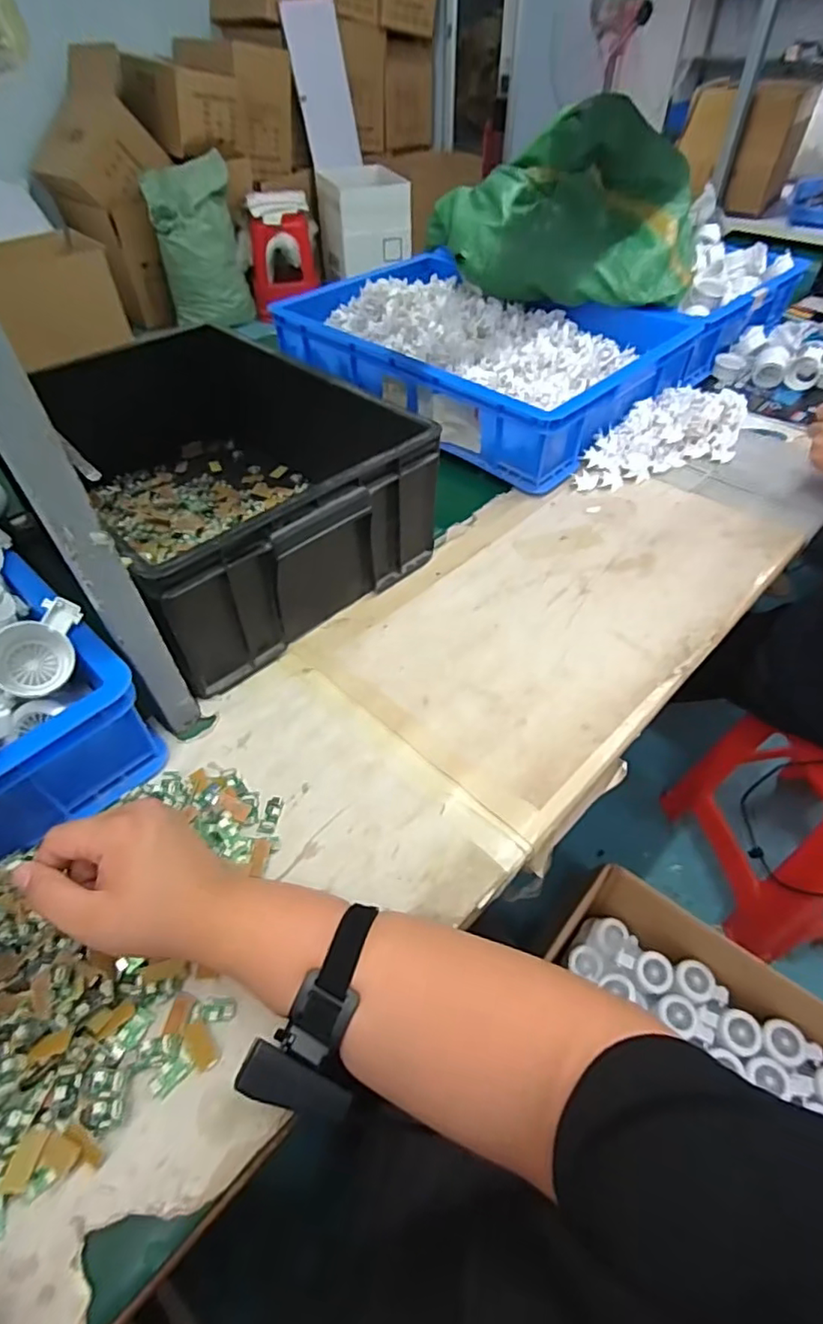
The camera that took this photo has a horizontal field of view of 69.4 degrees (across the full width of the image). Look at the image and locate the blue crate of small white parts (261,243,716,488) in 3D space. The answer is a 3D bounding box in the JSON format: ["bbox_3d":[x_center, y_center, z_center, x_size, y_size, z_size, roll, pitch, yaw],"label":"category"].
[{"bbox_3d":[0.127,-0.534,1.024,0.466,0.132,0.581,-37,57,-27],"label":"blue crate of small white parts"}]

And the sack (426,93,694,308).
[{"bbox_3d":[0.253,-0.787,1.016,0.444,0.206,0.378,2,49,3],"label":"sack"}]

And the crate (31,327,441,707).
[{"bbox_3d":[-0.231,-0.221,0.715,0.371,0.169,0.464,-35,57,-26],"label":"crate"}]

